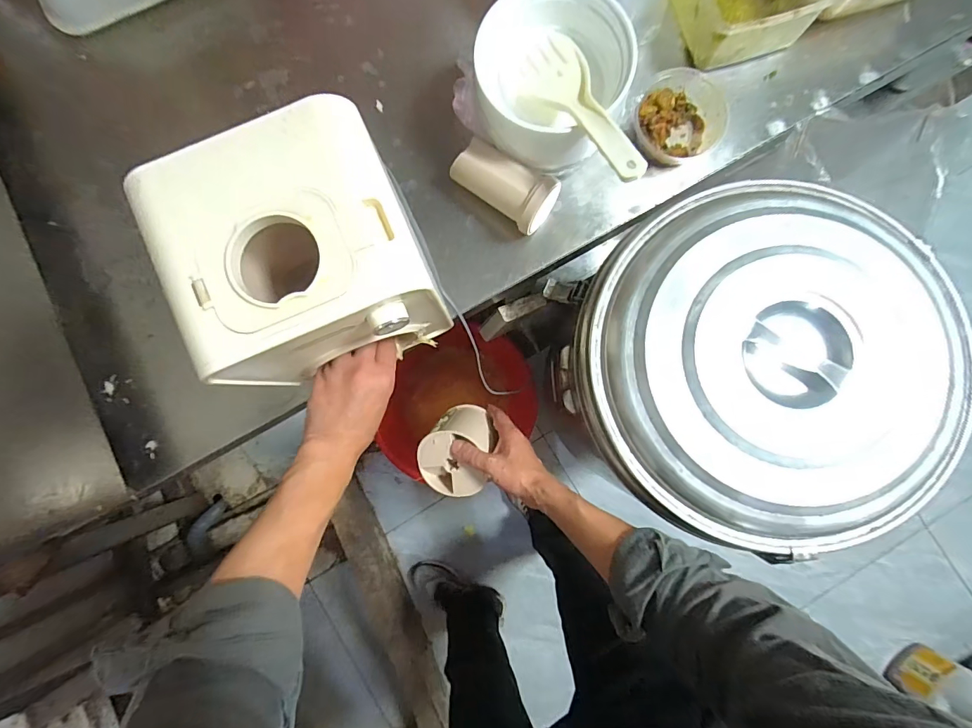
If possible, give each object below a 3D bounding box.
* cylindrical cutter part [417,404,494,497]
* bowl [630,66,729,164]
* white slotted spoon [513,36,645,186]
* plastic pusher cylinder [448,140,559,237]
[{"bbox_3d":[-0.032,0.120,0.621,0.093,0.102,0.099,14,109,15],"label":"cylindrical cutter part"},{"bbox_3d":[0.242,-0.307,0.553,0.122,0.042,0.108,-41,87,-2],"label":"bowl"},{"bbox_3d":[0.098,-0.267,0.457,0.072,0.027,0.220,-22,62,-1],"label":"white slotted spoon"},{"bbox_3d":[0.019,-0.214,0.524,0.125,0.056,0.065,32,87,2],"label":"plastic pusher cylinder"}]

